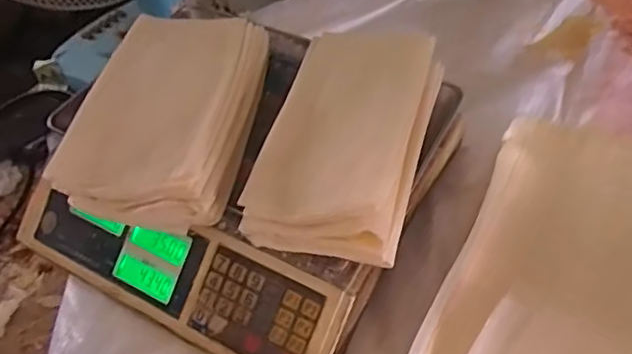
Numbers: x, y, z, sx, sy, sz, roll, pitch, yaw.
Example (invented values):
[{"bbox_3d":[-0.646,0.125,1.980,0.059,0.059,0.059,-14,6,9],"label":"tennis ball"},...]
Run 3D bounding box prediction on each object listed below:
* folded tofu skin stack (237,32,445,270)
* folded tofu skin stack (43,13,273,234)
[{"bbox_3d":[0.028,-0.042,0.512,0.123,0.037,0.249,10,48,14],"label":"folded tofu skin stack"},{"bbox_3d":[-0.126,-0.066,0.539,0.132,0.051,0.244,1,47,6],"label":"folded tofu skin stack"}]

